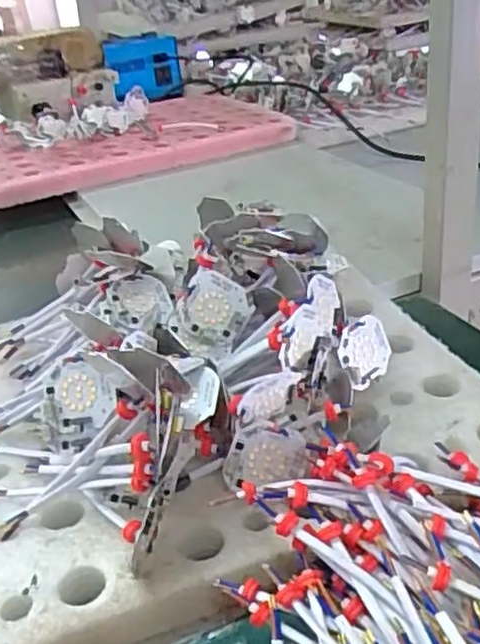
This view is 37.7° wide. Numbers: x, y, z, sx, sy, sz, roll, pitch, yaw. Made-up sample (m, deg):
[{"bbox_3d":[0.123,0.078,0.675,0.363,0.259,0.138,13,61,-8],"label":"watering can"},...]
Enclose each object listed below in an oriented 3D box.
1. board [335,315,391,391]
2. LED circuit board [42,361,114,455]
[{"bbox_3d":[0.091,0.021,0.506,0.047,0.047,0.006,-28,18,-28],"label":"board"},{"bbox_3d":[-0.103,0.054,0.442,0.048,0.057,0.006,6,2,17],"label":"LED circuit board"}]

